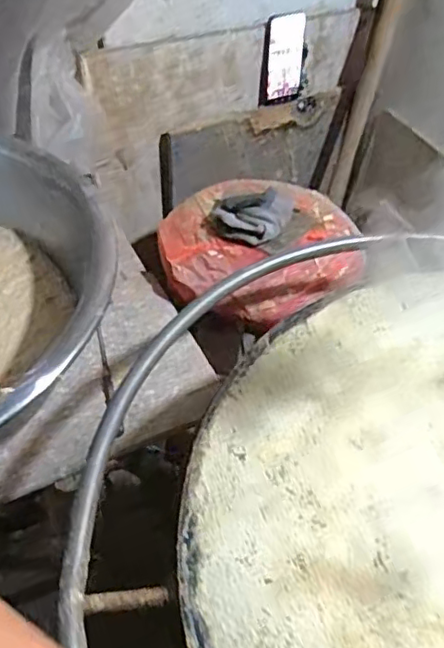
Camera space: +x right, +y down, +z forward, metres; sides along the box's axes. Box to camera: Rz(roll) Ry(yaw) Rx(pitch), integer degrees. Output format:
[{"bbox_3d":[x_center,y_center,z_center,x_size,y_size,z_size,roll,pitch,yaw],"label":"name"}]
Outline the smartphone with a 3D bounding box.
[{"bbox_3d":[0.113,-0.493,1.140,0.083,0.160,0.008,-12,44,-12],"label":"smartphone"}]

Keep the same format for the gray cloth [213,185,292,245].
[{"bbox_3d":[0.046,-0.176,0.975,0.129,0.051,0.109,11,47,5],"label":"gray cloth"}]

